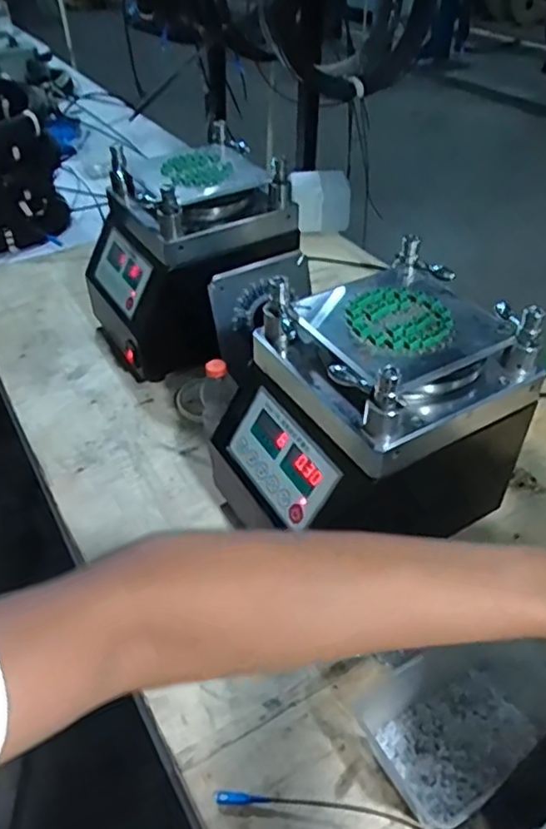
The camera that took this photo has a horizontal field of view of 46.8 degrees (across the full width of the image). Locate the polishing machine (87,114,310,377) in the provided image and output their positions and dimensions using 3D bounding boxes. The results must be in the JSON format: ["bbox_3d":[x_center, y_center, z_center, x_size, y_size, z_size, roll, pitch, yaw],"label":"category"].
[{"bbox_3d":[-0.126,-0.230,0.974,0.282,0.269,0.248,-21,45,-22],"label":"polishing machine"}]

